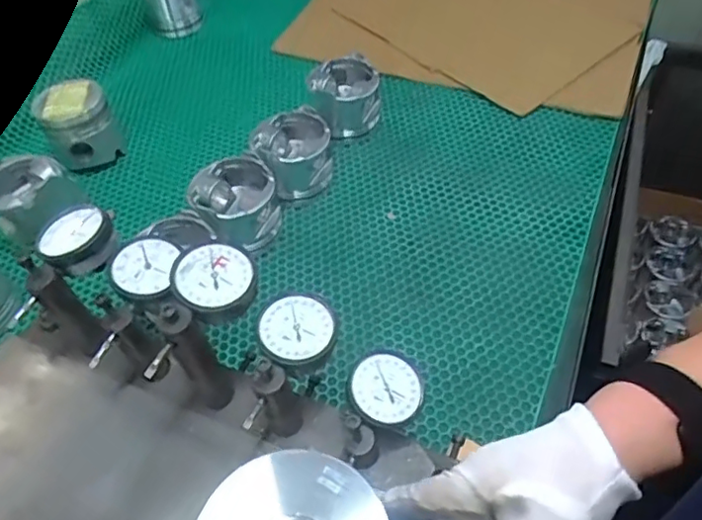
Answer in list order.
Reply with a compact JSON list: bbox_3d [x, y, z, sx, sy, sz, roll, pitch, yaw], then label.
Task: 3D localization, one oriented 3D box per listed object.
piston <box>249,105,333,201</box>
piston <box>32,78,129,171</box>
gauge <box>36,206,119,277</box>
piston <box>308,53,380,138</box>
[{"bbox_3d":[-0.075,-0.133,0.754,0.096,0.095,0.090,-9,50,-4],"label":"piston"},{"bbox_3d":[-0.377,-0.181,0.806,0.095,0.111,0.098,-25,53,-16],"label":"piston"},{"bbox_3d":[-0.203,-0.012,0.429,0.049,0.031,0.049,10,52,12],"label":"gauge"},{"bbox_3d":[-0.009,-0.232,0.845,0.101,0.094,0.107,-7,50,-2],"label":"piston"}]

